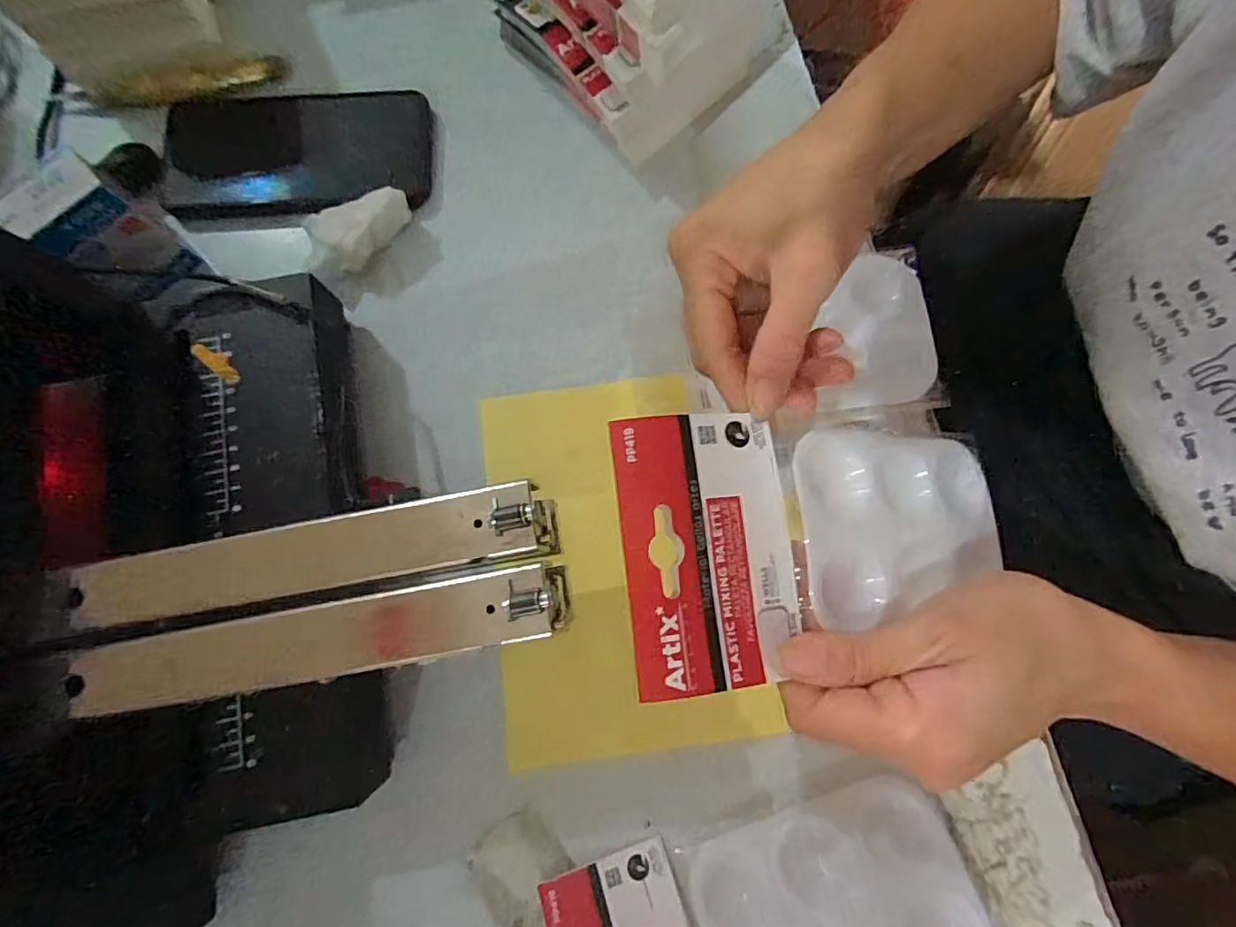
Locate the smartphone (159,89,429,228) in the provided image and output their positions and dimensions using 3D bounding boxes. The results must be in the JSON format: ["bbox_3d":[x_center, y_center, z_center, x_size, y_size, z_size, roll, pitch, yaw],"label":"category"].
[{"bbox_3d":[-0.203,-0.194,0.349,0.164,0.015,0.088,-3,79,0],"label":"smartphone"}]

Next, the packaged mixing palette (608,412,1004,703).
[{"bbox_3d":[0.089,0.028,0.227,0.182,0.016,0.096,-2,78,-21],"label":"packaged mixing palette"}]

